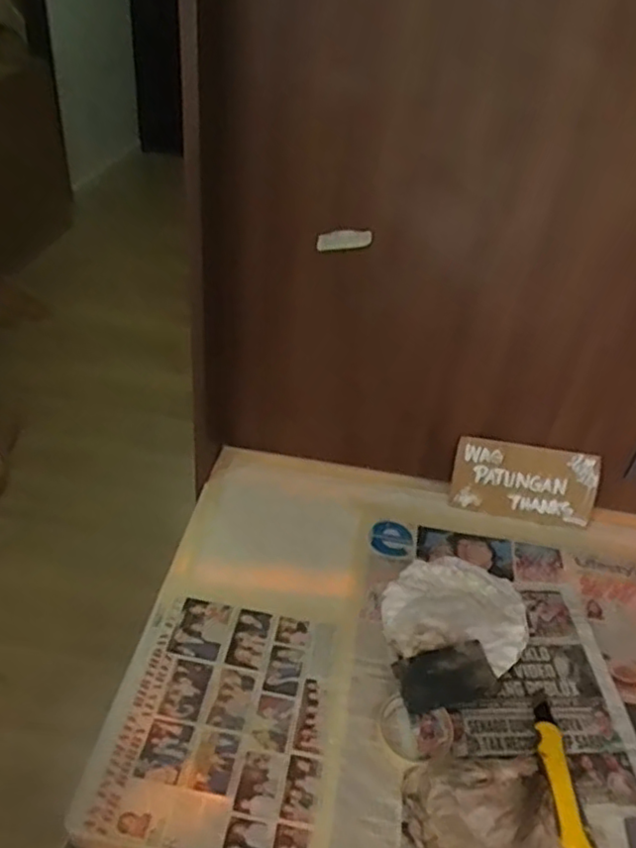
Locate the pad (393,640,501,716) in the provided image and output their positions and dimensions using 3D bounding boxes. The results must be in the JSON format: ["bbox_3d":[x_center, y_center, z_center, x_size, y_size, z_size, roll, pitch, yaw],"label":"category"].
[{"bbox_3d":[0.154,0.310,0.810,0.116,0.031,0.069,-8,40,-17],"label":"pad"}]

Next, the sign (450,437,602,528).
[{"bbox_3d":[0.330,0.091,1.054,0.222,0.111,0.011,9,6,2],"label":"sign"}]

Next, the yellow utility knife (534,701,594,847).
[{"bbox_3d":[0.270,0.395,0.737,0.041,0.022,0.175,2,38,-6],"label":"yellow utility knife"}]

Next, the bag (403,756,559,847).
[{"bbox_3d":[0.175,0.415,0.682,0.155,0.045,0.141,1,38,-7],"label":"bag"}]

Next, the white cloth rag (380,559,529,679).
[{"bbox_3d":[0.185,0.247,0.891,0.183,0.028,0.165,11,38,7],"label":"white cloth rag"}]

